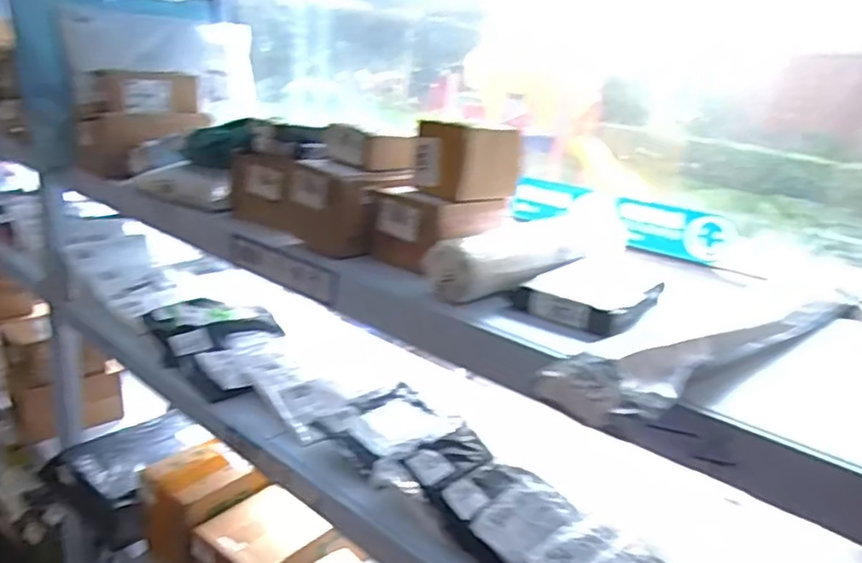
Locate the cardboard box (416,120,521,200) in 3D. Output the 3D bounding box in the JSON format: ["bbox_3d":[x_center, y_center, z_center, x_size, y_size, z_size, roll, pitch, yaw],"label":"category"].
[{"bbox_3d":[0.046,-0.152,0.785,0.074,0.084,0.122,22,25,40],"label":"cardboard box"}]

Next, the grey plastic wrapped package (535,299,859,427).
[{"bbox_3d":[0.292,0.047,0.597,0.497,0.032,0.072,-10,24,-39],"label":"grey plastic wrapped package"}]

